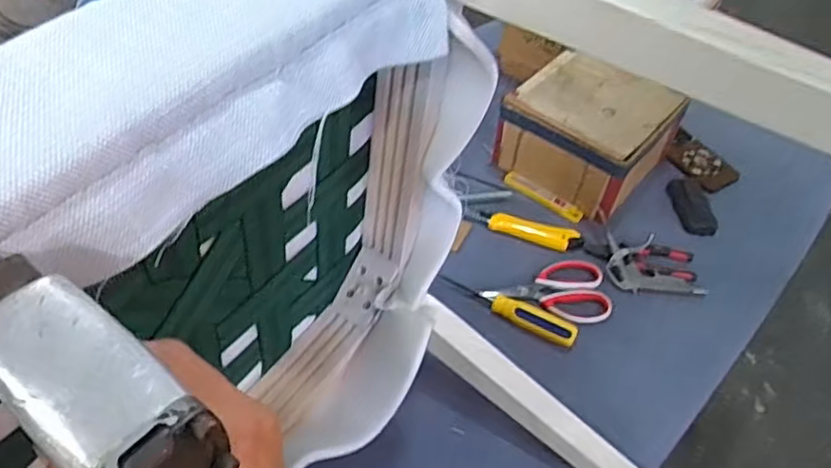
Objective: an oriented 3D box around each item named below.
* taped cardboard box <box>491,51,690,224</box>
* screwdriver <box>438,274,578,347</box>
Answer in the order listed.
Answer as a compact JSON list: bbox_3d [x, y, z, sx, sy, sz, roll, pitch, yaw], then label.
[{"bbox_3d":[0.272,-0.164,1.045,0.213,0.122,0.214,32,52,22],"label":"taped cardboard box"},{"bbox_3d":[0.122,0.093,0.867,0.189,0.024,0.035,27,50,18],"label":"screwdriver"}]

